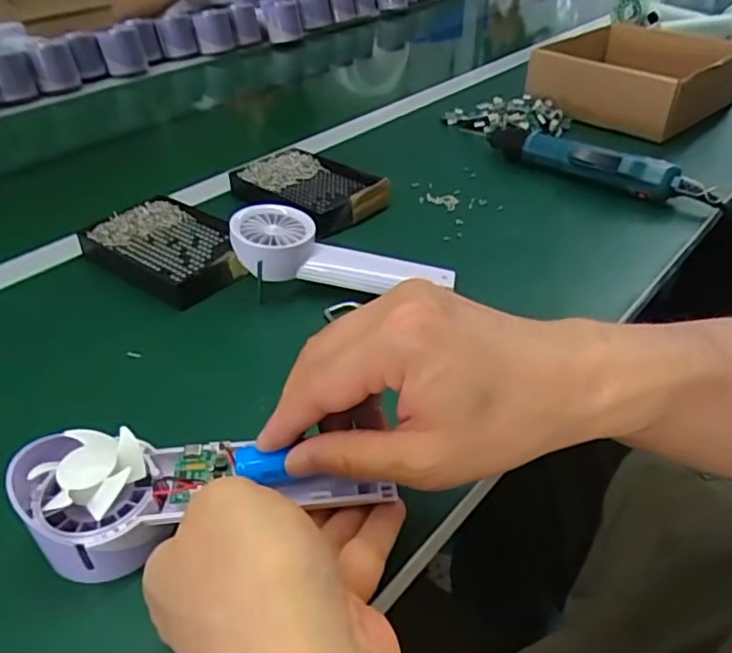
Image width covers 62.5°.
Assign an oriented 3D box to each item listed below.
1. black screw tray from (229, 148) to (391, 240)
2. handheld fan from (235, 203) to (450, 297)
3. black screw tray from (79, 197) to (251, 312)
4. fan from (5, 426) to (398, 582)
[{"bbox_3d":[-0.058,-0.136,0.583,0.147,0.027,0.100,28,47,33],"label":"black screw tray"},{"bbox_3d":[-0.019,-0.054,0.465,0.166,0.031,0.056,13,38,-7],"label":"handheld fan"},{"bbox_3d":[-0.161,-0.068,0.498,0.138,0.019,0.091,25,45,30],"label":"black screw tray"},{"bbox_3d":[-0.077,0.079,0.290,0.165,0.044,0.054,-3,38,-4],"label":"fan"}]

